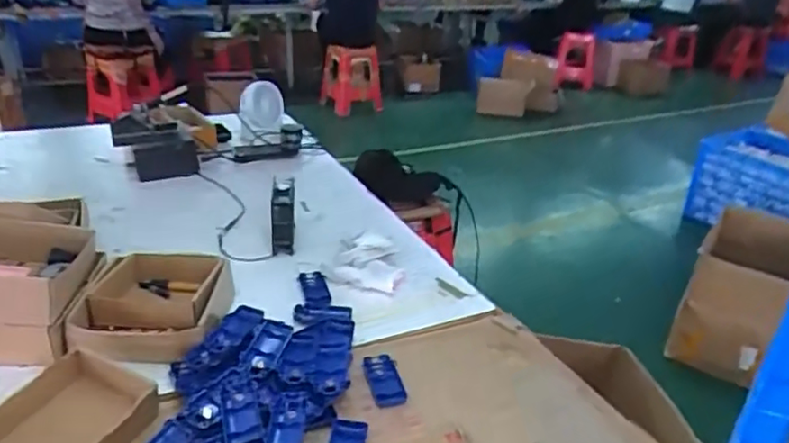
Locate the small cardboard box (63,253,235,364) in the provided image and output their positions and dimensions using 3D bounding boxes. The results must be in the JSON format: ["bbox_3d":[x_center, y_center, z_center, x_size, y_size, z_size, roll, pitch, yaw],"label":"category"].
[{"bbox_3d":[-0.356,0.127,0.919,0.202,0.062,0.226,-2,27,-9],"label":"small cardboard box"}]

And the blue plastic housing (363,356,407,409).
[{"bbox_3d":[-0.015,0.224,0.880,0.045,0.009,0.097,-4,28,-13],"label":"blue plastic housing"}]

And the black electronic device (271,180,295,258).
[{"bbox_3d":[-0.211,-0.004,1.173,0.045,0.119,0.077,2,27,-3],"label":"black electronic device"}]

